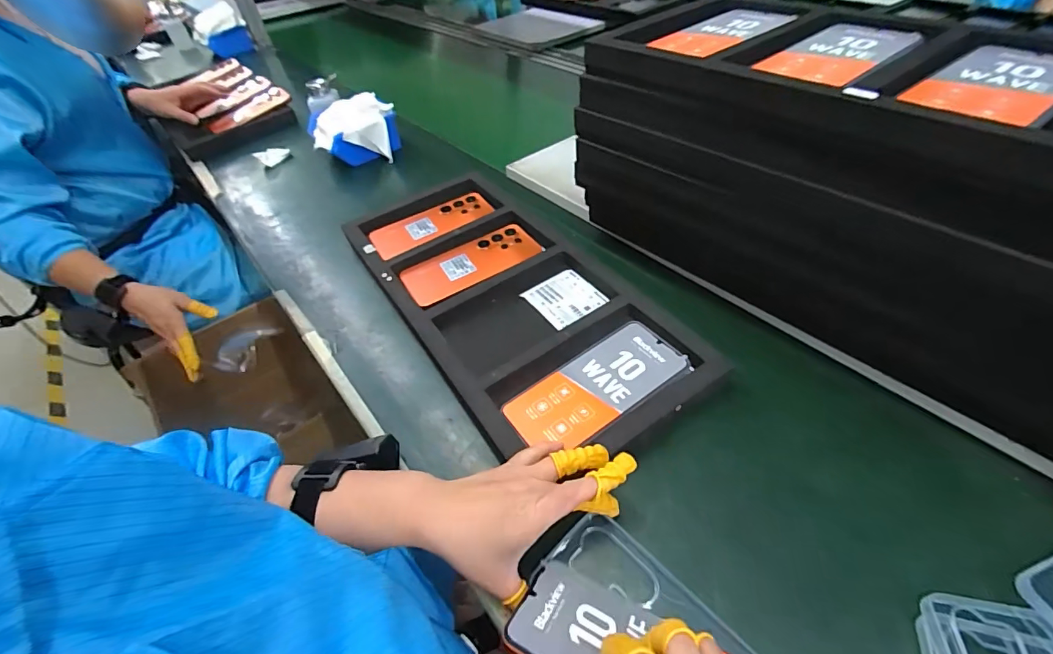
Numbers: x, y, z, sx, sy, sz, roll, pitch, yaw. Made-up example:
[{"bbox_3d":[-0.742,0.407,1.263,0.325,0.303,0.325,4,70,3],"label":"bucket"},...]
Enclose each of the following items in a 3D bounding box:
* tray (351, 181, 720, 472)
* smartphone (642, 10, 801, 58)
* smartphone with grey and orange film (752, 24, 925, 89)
[{"bbox_3d":[-0.039,-0.044,0.537,0.206,0.033,0.491,-28,50,-20],"label":"tray"},{"bbox_3d":[0.200,-0.300,0.460,0.164,0.005,0.068,-32,52,-23],"label":"smartphone"},{"bbox_3d":[0.268,-0.235,0.390,0.148,0.006,0.074,-33,52,-24],"label":"smartphone with grey and orange film"}]

